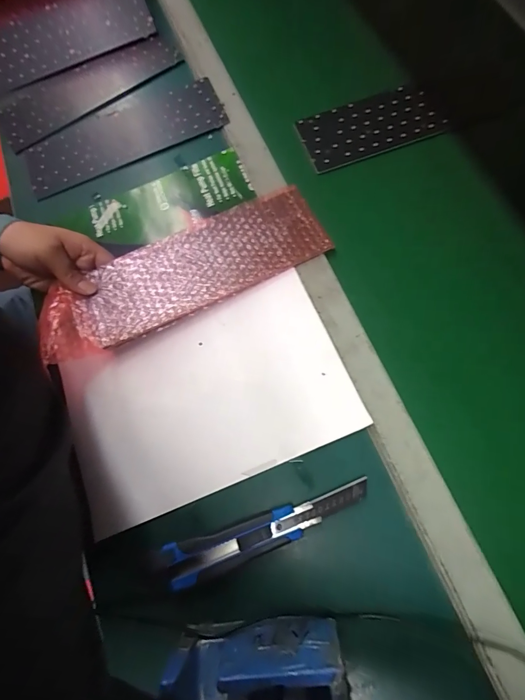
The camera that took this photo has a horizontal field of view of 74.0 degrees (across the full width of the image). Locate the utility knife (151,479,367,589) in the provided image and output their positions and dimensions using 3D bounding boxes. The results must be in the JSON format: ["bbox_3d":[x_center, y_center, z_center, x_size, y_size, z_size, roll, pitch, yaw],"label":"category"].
[{"bbox_3d":[0.003,0.168,0.318,0.199,0.012,0.033,-19,72,-1],"label":"utility knife"}]

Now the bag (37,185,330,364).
[{"bbox_3d":[-0.088,-0.089,0.394,0.323,0.019,0.096,-26,76,-7],"label":"bag"}]

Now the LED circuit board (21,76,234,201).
[{"bbox_3d":[-0.198,-0.306,0.492,0.278,0.011,0.113,-23,71,-1],"label":"LED circuit board"}]

